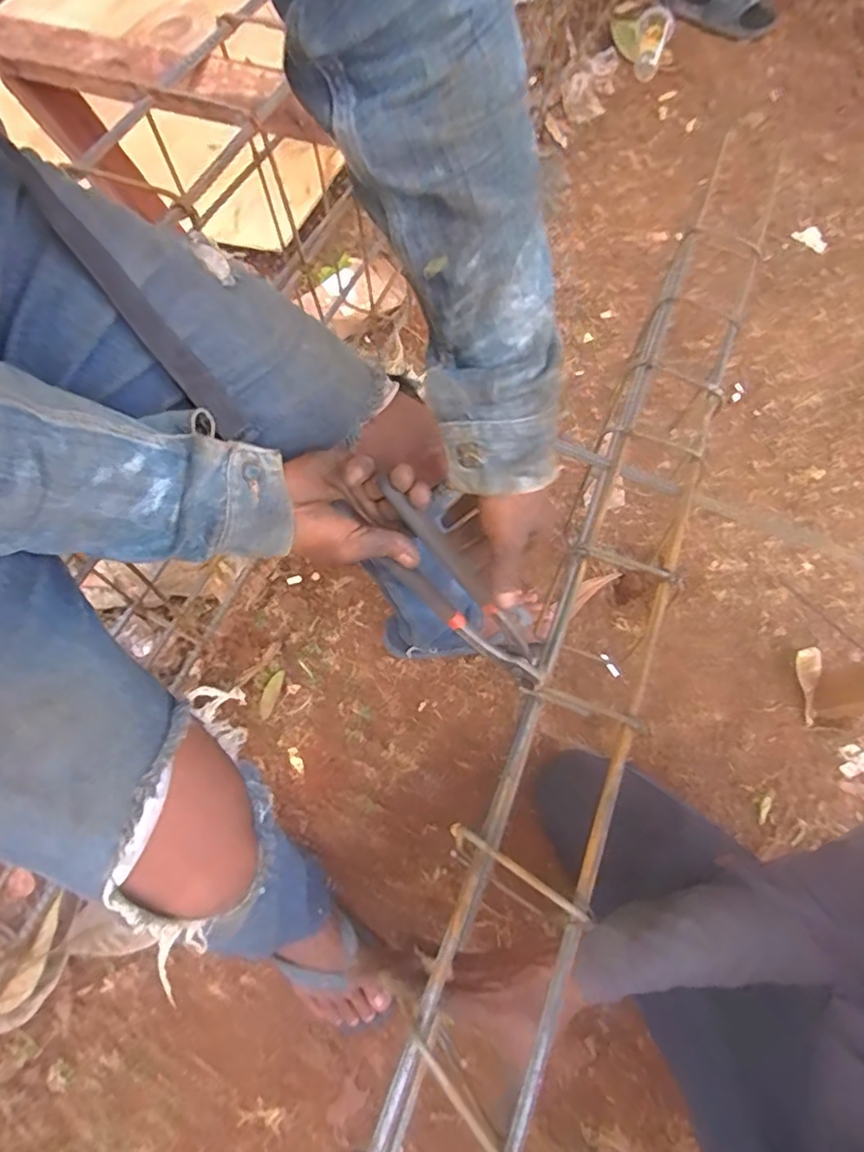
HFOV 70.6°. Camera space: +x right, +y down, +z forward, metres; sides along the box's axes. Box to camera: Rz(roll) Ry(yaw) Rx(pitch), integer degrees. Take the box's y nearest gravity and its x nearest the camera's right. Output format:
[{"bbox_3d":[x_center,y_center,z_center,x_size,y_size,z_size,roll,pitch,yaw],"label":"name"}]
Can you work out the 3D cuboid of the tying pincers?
[{"bbox_3d":[0.019,0.019,0.455,0.037,0.206,0.042,-49,31,-19],"label":"tying pincers"}]

